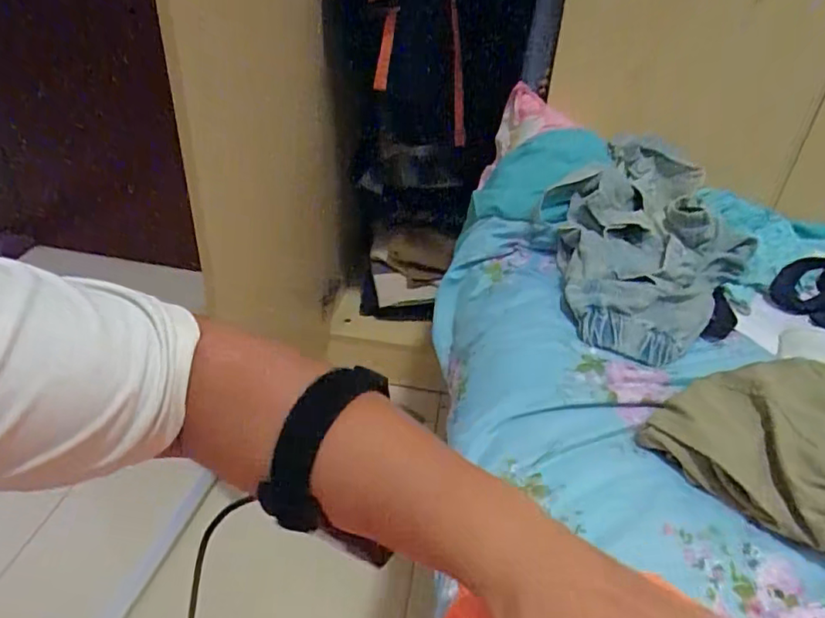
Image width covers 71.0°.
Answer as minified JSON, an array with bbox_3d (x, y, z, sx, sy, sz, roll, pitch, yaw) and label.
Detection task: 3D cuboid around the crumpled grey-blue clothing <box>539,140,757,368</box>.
[{"bbox_3d":[0.283,-0.095,0.720,0.231,0.096,0.372,28,43,30],"label":"crumpled grey-blue clothing"}]

